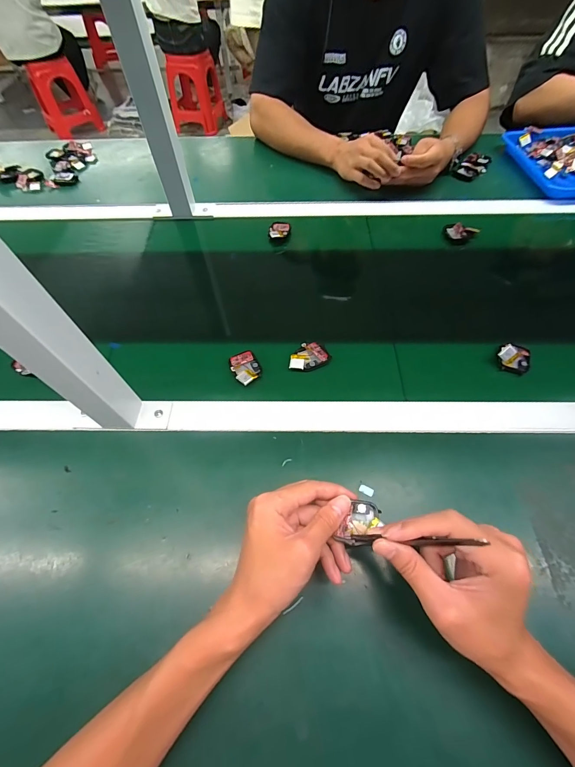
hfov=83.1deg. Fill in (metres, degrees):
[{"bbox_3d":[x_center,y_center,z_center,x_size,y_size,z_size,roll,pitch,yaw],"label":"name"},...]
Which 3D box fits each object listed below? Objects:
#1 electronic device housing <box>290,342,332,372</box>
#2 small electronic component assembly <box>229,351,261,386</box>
[{"bbox_3d":[0.029,-0.036,0.450,0.058,0.019,0.035,-23,61,-12],"label":"electronic device housing"},{"bbox_3d":[-0.056,-0.022,0.441,0.037,0.012,0.053,-23,61,-13],"label":"small electronic component assembly"}]

